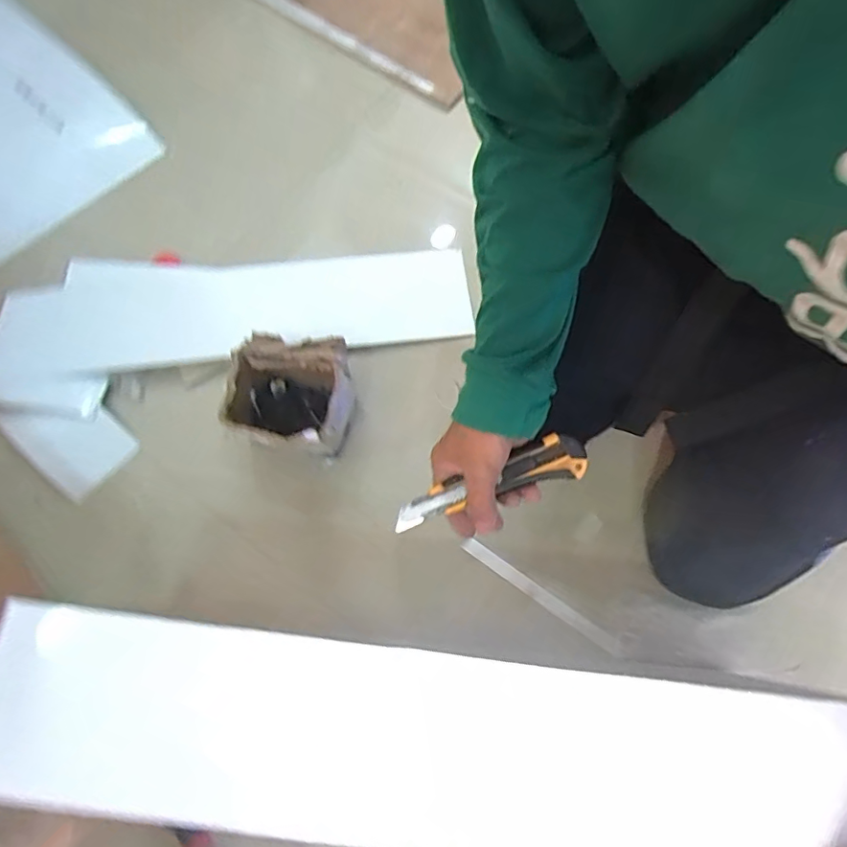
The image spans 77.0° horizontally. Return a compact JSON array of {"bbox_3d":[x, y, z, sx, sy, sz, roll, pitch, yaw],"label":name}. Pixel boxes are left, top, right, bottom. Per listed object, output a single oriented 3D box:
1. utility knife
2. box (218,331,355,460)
[{"bbox_3d":[0.054,0.051,0.454,0.169,0.019,0.038,-22,72,3],"label":"utility knife"},{"bbox_3d":[-0.161,-0.031,0.665,0.140,0.114,0.137,11,72,5],"label":"box"}]

